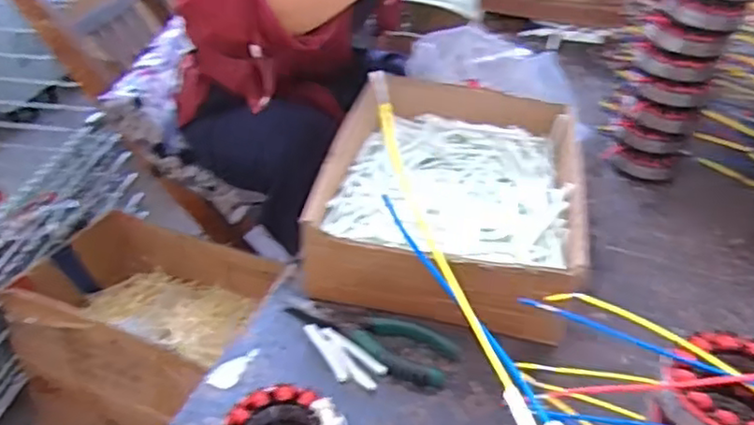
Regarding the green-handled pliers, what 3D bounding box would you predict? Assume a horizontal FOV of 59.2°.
[{"bbox_3d":[-0.006,0.107,0.572,0.149,0.009,0.053,12,38,12],"label":"green-handled pliers"}]

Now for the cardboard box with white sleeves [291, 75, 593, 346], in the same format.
[{"bbox_3d":[0.083,-0.028,0.697,0.245,0.080,0.331,10,37,9],"label":"cardboard box with white sleeves"}]

